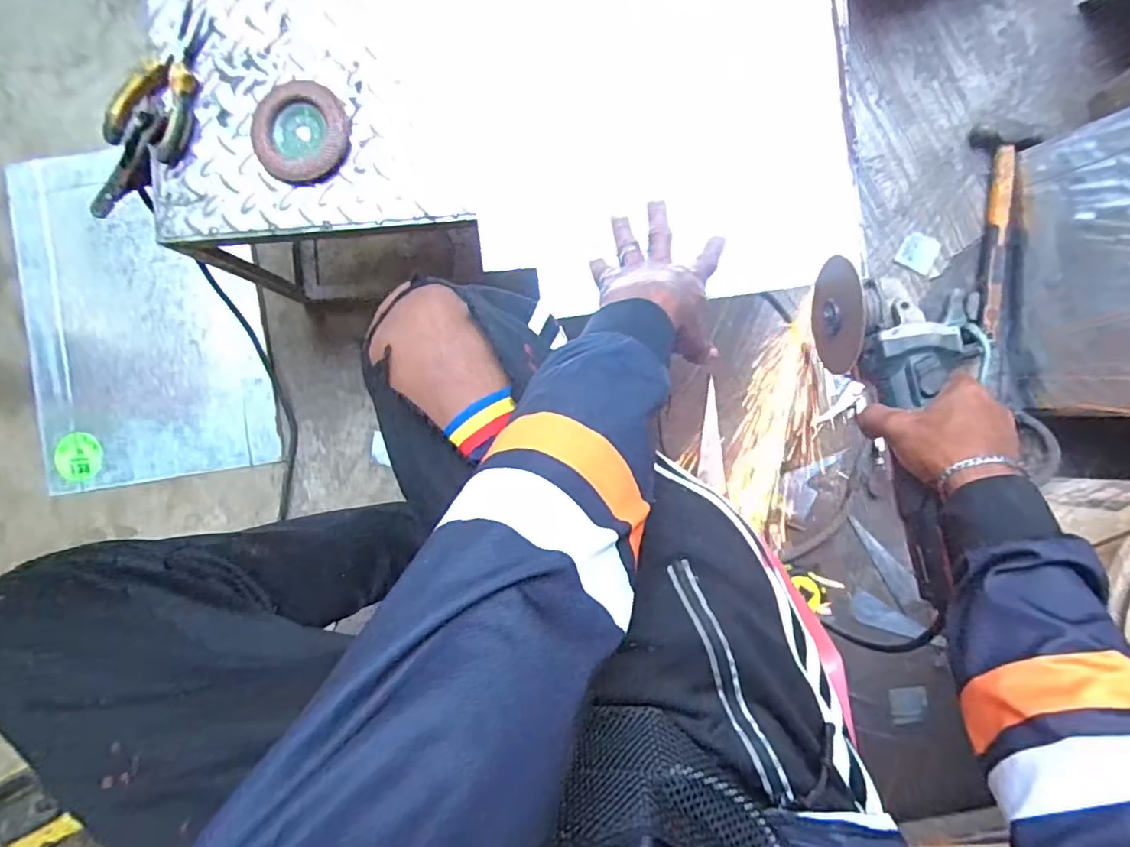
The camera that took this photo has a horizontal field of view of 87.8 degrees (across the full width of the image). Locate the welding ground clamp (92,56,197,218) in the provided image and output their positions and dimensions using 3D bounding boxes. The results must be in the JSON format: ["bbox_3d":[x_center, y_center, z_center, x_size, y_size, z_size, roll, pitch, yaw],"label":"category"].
[{"bbox_3d":[-0.432,-0.270,0.585,0.192,0.054,0.083,-31,90,28],"label":"welding ground clamp"}]

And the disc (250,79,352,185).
[{"bbox_3d":[-0.254,-0.283,0.561,0.088,0.012,0.097,-16,91,4],"label":"disc"}]

